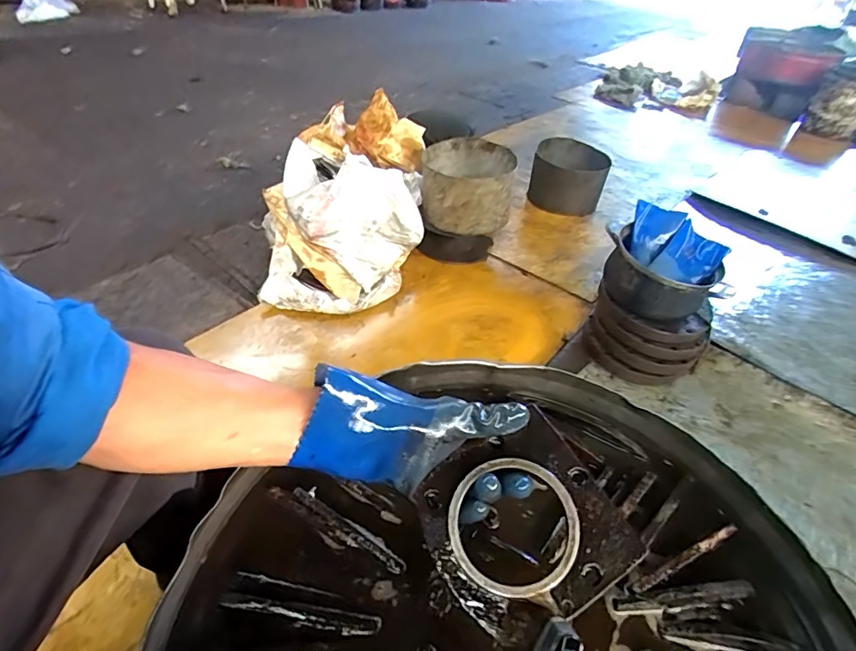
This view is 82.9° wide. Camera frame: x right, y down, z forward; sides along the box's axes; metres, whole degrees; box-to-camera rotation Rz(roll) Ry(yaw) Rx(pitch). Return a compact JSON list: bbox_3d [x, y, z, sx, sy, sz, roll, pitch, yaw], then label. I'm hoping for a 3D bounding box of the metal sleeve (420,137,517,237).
[{"bbox_3d":[0.123,-0.434,1.554,0.286,0.204,0.281,4,41,-2],"label":"metal sleeve"}]

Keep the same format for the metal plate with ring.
[{"bbox_3d":[0.075,0.161,0.403,0.151,0.031,0.147,-30,60,-8],"label":"metal plate with ring"}]

